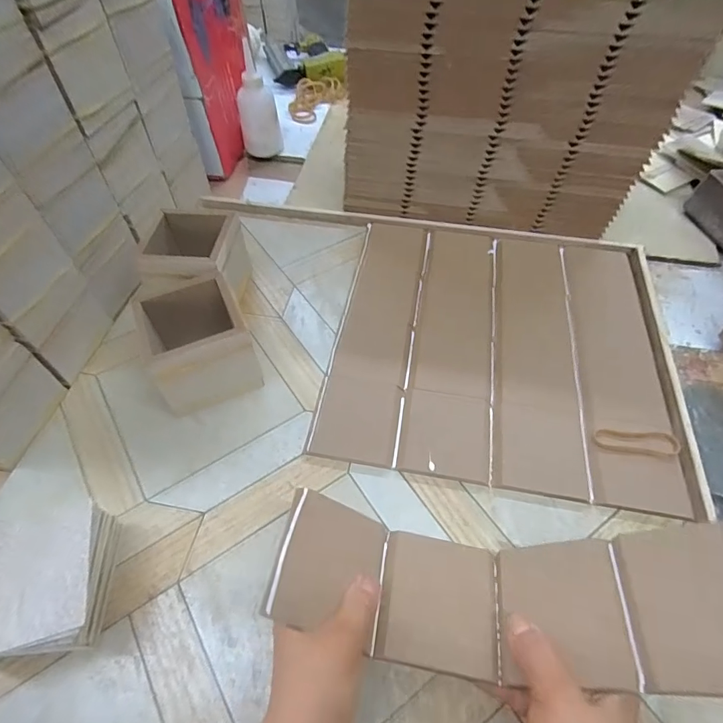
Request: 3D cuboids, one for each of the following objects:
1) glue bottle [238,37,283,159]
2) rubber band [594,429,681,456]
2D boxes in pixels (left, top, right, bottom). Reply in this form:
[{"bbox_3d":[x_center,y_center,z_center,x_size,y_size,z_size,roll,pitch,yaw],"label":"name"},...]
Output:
[{"bbox_3d":[-0.162,-0.391,0.678,0.060,0.132,0.051,-8,55,-5],"label":"glue bottle"},{"bbox_3d":[0.254,0.074,0.404,0.075,0.008,0.025,4,55,4],"label":"rubber band"}]

